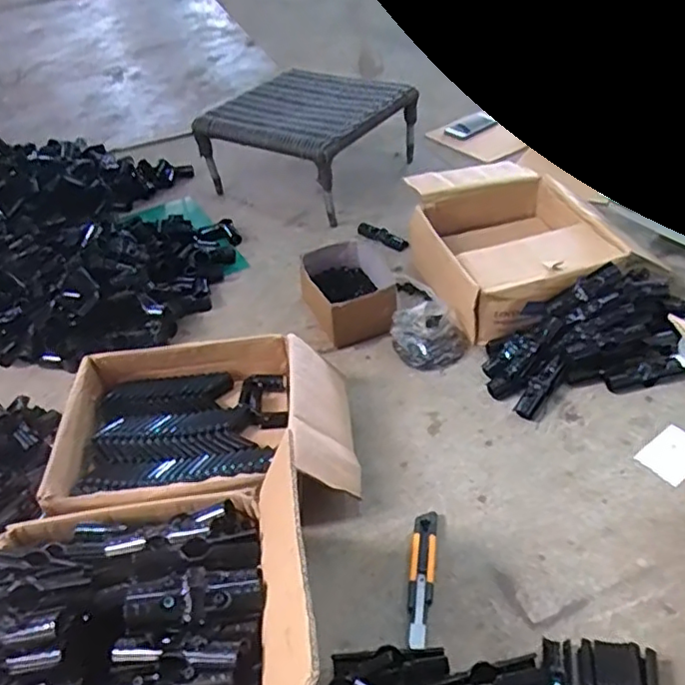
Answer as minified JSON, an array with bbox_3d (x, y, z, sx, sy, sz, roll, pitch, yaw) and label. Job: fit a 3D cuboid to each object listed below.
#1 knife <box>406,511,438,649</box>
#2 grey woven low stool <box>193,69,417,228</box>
[{"bbox_3d":[0.103,0.300,0.805,0.033,0.017,0.178,3,42,10],"label":"knife"},{"bbox_3d":[-0.084,-0.531,1.634,0.419,0.207,0.419,24,50,29],"label":"grey woven low stool"}]

